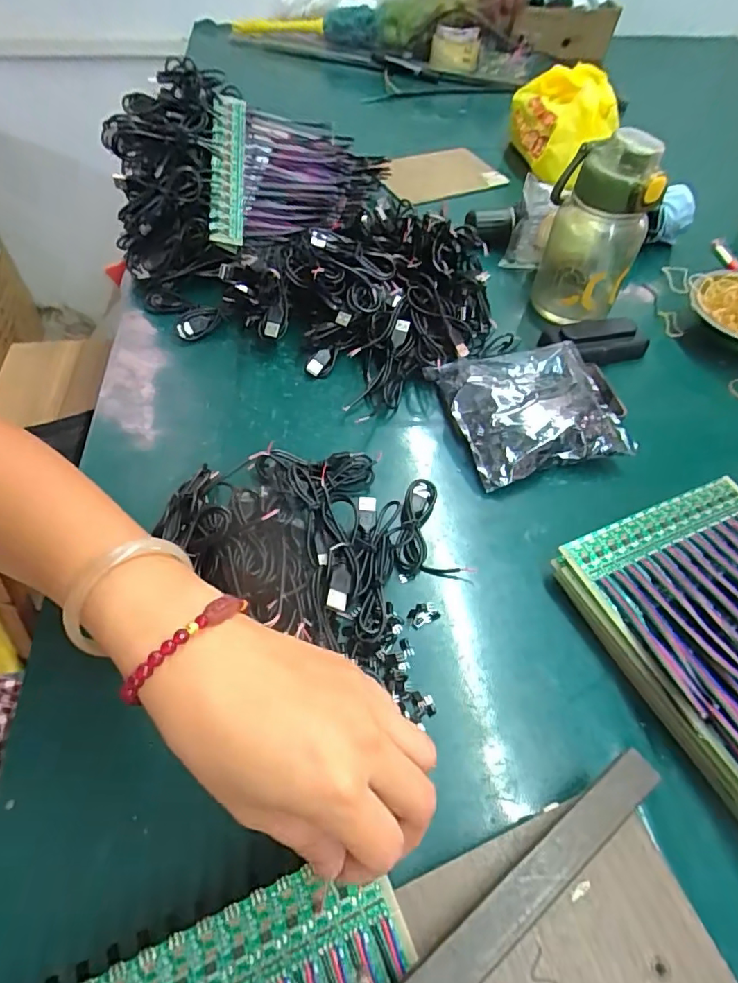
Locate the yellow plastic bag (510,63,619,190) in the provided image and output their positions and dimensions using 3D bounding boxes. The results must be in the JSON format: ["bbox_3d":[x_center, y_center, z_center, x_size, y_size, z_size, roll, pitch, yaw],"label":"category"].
[{"bbox_3d":[0.256,-0.491,0.705,0.135,0.099,0.142,15,54,6],"label":"yellow plastic bag"}]

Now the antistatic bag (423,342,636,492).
[{"bbox_3d":[0.152,-0.078,0.471,0.160,0.036,0.137,-11,56,-13],"label":"antistatic bag"}]

